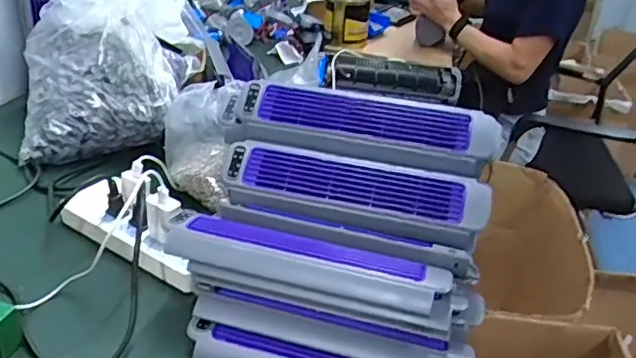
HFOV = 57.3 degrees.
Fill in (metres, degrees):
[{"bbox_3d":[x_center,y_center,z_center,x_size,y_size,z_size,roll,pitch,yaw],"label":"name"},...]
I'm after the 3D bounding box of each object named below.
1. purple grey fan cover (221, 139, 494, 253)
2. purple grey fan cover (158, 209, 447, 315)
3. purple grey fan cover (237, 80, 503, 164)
[{"bbox_3d":[0.039,0.016,0.662,0.295,0.035,0.083,13,74,9],"label":"purple grey fan cover"},{"bbox_3d":[-0.013,0.087,0.603,0.288,0.042,0.065,11,31,8],"label":"purple grey fan cover"},{"bbox_3d":[0.055,-0.062,0.698,0.305,0.076,0.048,14,-10,12],"label":"purple grey fan cover"}]

